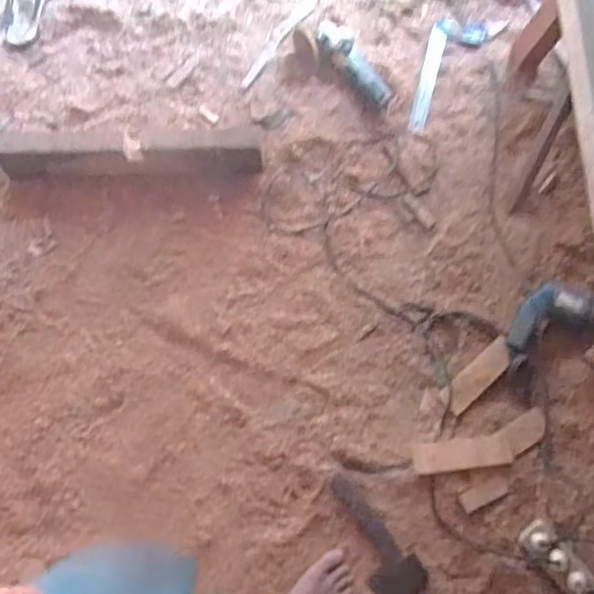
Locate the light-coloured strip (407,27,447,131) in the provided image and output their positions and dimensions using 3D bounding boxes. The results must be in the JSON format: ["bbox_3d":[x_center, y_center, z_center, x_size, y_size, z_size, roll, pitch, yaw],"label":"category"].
[{"bbox_3d":[0.308,-0.512,1.464,0.040,0.008,0.263,13,85,17],"label":"light-coloured strip"}]

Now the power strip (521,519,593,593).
[{"bbox_3d":[0.513,0.519,1.178,0.065,0.043,0.203,-37,60,-8],"label":"power strip"}]

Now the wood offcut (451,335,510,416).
[{"bbox_3d":[0.383,0.166,1.318,0.182,0.010,0.057,-45,66,-2],"label":"wood offcut"}]

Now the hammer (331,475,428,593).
[{"bbox_3d":[0.144,0.488,1.246,0.104,0.033,0.264,-36,77,-9],"label":"hammer"}]

